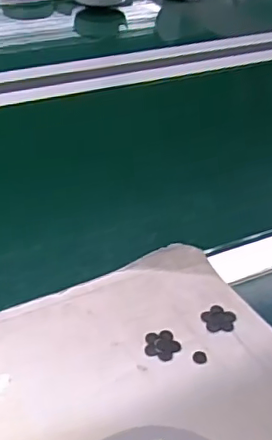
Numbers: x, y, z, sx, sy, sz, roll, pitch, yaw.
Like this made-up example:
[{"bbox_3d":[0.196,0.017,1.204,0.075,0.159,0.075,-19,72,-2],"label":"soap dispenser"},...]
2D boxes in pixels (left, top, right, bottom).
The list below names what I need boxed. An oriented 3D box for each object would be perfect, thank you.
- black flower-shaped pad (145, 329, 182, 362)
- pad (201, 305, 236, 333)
[{"bbox_3d":[0.019,0.091,0.416,0.026,0.004,0.026,17,37,21],"label":"black flower-shaped pad"},{"bbox_3d":[0.063,0.076,0.438,0.025,0.004,0.026,12,35,14],"label":"pad"}]

